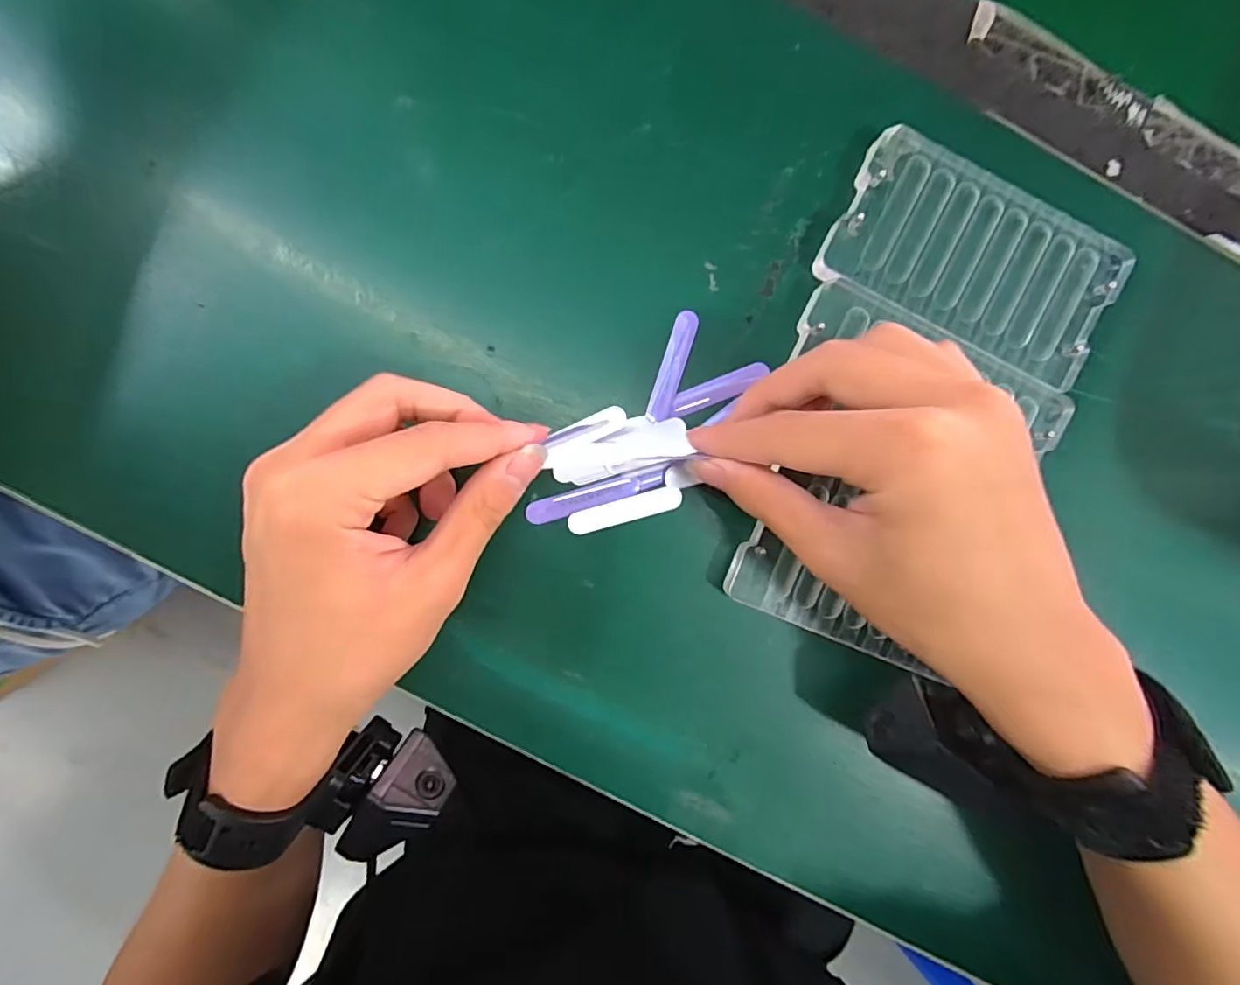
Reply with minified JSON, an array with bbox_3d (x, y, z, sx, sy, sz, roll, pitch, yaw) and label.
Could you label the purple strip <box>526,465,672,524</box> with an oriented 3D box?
[{"bbox_3d":[-0.010,0.001,0.243,0.064,0.004,0.009,-17,92,1],"label":"purple strip"}]

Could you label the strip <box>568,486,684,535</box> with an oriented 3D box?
[{"bbox_3d":[0.003,0.008,0.246,0.050,0.004,0.011,-15,92,-1],"label":"strip"}]

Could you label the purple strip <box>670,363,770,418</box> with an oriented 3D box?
[{"bbox_3d":[0.043,-0.045,0.243,0.045,0.007,0.011,-24,93,3],"label":"purple strip"}]

